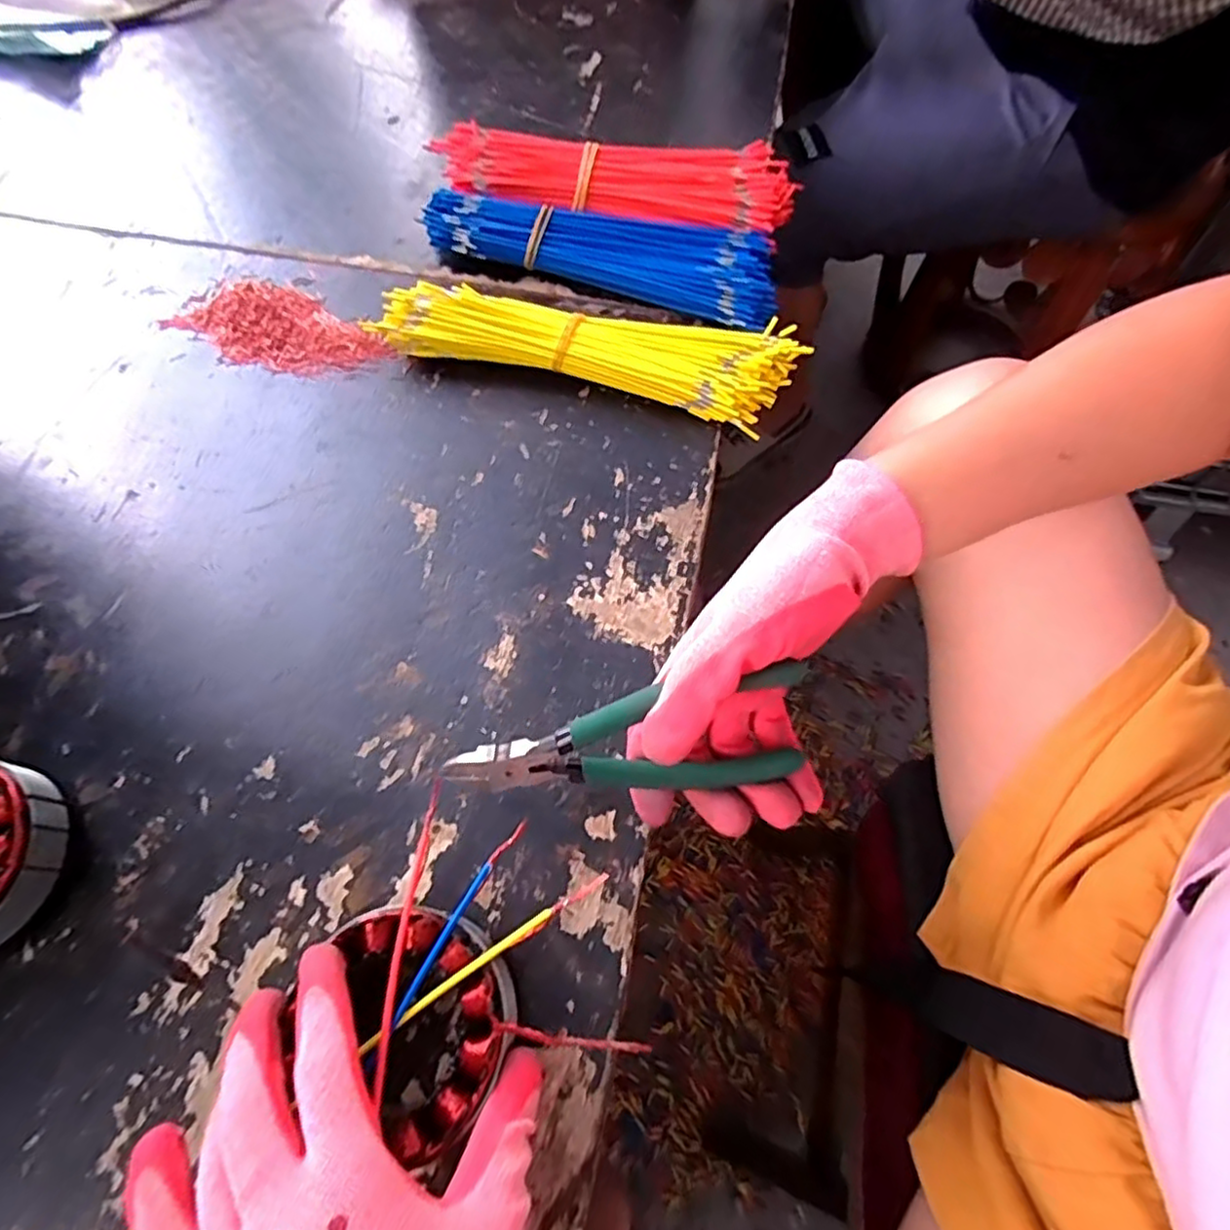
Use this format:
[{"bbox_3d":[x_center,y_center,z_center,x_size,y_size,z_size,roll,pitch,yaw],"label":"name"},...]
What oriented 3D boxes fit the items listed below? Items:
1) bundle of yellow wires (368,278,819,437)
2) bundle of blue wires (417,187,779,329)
[{"bbox_3d":[-0.016,-0.179,0.432,0.260,0.034,0.073,14,66,8],"label":"bundle of yellow wires"},{"bbox_3d":[-0.009,-0.261,0.470,0.248,0.027,0.066,15,66,8],"label":"bundle of blue wires"}]

